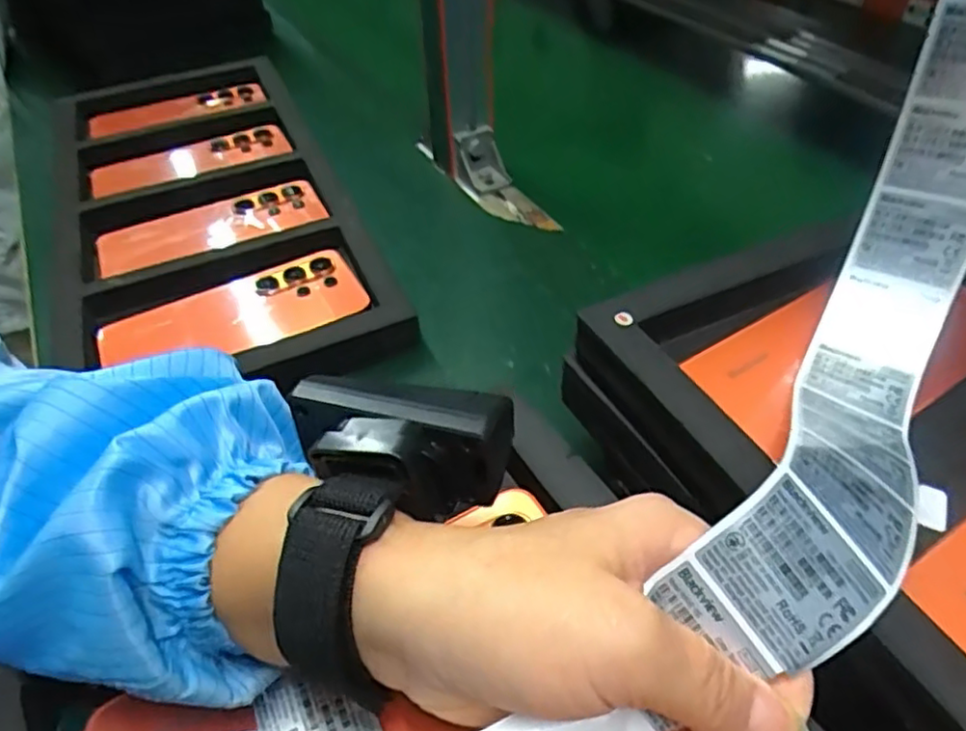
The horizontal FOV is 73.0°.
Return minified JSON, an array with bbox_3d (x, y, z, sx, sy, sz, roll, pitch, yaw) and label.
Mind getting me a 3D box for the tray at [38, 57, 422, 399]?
[{"bbox_3d":[-0.236,-0.137,0.551,0.228,0.033,0.487,-18,48,-14],"label":"tray"}]

